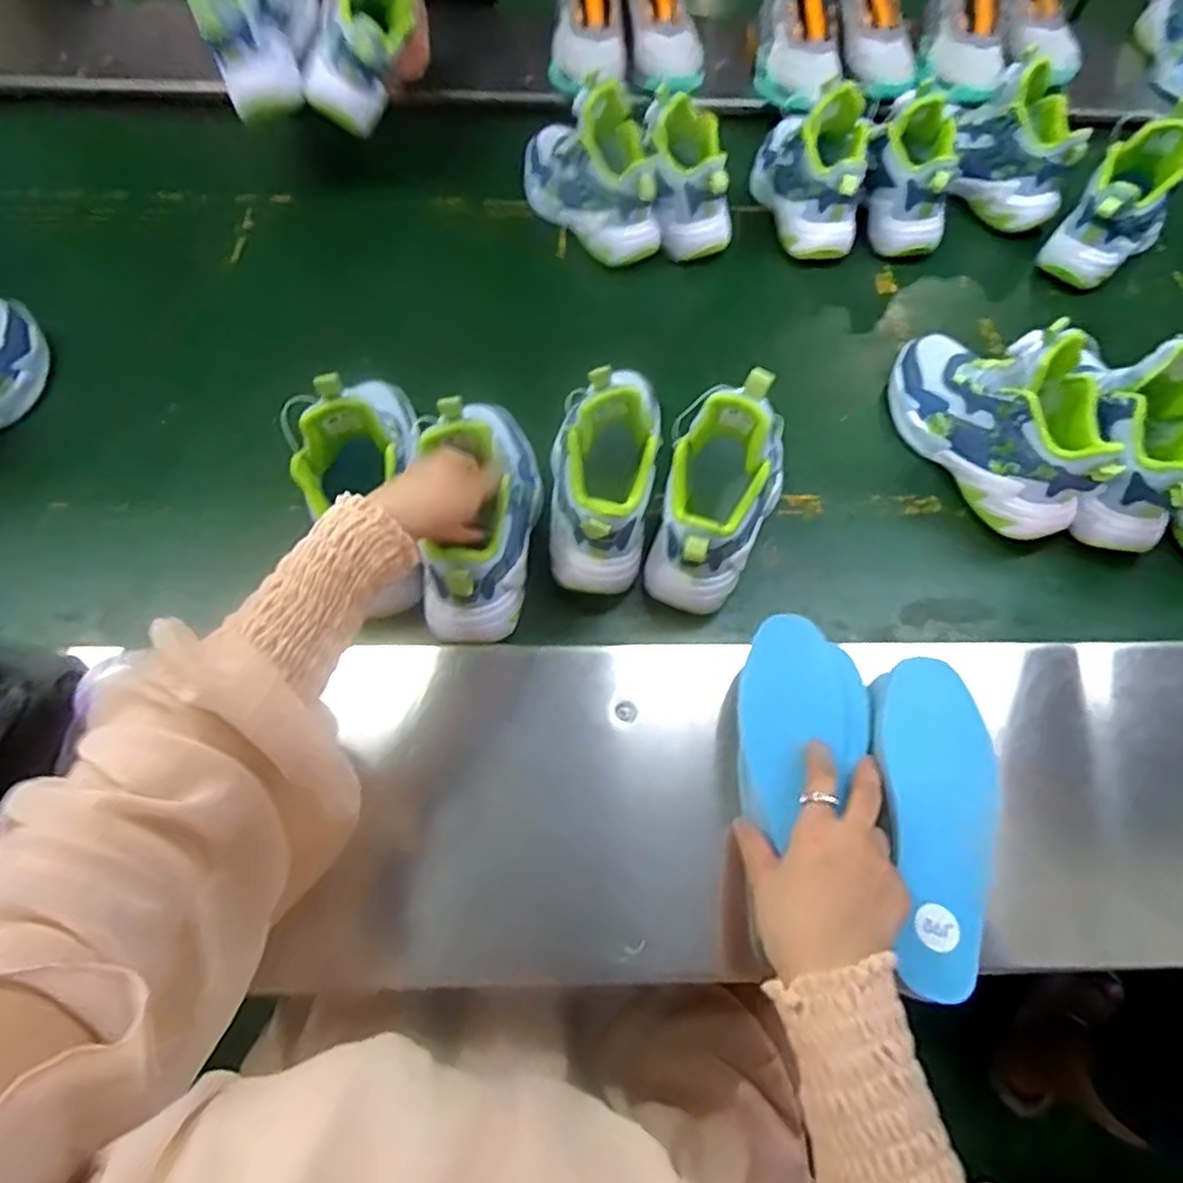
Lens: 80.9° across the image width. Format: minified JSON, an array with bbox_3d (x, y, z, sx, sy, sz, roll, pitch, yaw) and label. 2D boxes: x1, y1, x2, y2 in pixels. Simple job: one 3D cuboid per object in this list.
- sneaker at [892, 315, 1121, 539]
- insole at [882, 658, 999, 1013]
[{"bbox_3d":[0.378,-0.174,0.646,0.093,0.150,0.237,-27,67,-14],"label":"sneaker"},{"bbox_3d":[0.234,0.150,0.461,0.067,0.017,0.210,9,64,3],"label":"insole"}]

